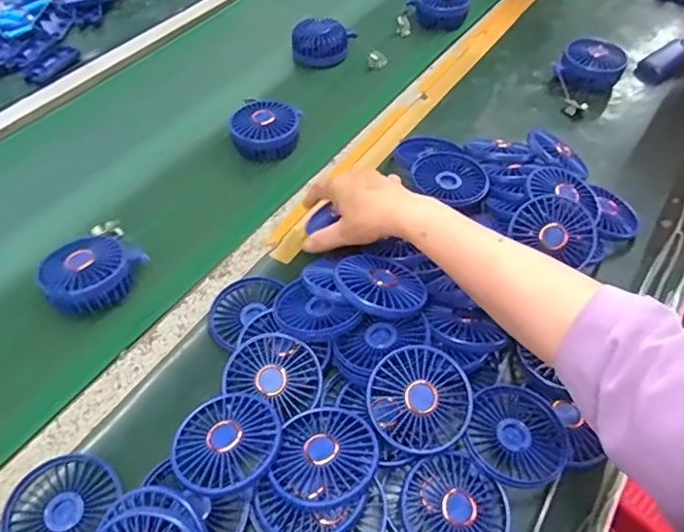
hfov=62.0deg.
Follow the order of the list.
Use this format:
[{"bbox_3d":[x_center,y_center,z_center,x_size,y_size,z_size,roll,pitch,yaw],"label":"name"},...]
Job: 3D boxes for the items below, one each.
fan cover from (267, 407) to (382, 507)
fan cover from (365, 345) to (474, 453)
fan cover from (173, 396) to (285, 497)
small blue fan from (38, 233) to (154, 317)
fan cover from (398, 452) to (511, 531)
[{"bbox_3d":[-0.011,0.150,0.454,0.079,0.021,0.083,9,52,9],"label":"fan cover"},{"bbox_3d":[0.066,0.113,0.487,0.084,0.028,0.086,-36,86,-10],"label":"fan cover"},{"bbox_3d":[-0.094,0.142,0.462,0.080,0.019,0.085,26,56,22],"label":"fan cover"},{"bbox_3d":[-0.261,0.007,0.588,0.076,0.039,0.096,16,53,15],"label":"small blue fan"},{"bbox_3d":[0.091,0.195,0.454,0.081,0.024,0.083,-30,56,-21],"label":"fan cover"}]

